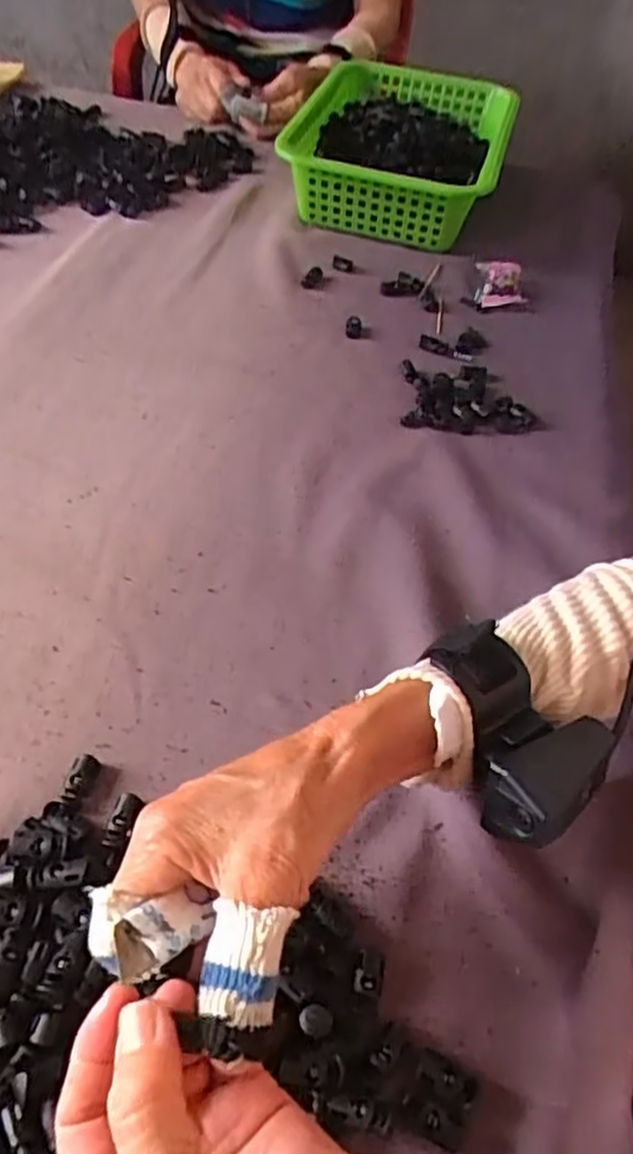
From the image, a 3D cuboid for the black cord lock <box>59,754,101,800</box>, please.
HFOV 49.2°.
[{"bbox_3d":[-0.125,0.106,0.363,0.013,0.011,0.024,23,55,11],"label":"black cord lock"}]

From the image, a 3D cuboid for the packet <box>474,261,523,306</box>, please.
[{"bbox_3d":[0.180,-0.289,0.676,0.047,0.020,0.065,10,53,2],"label":"packet"}]

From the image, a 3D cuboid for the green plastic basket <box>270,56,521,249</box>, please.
[{"bbox_3d":[0.093,-0.468,0.758,0.214,0.079,0.295,14,53,5],"label":"green plastic basket"}]

